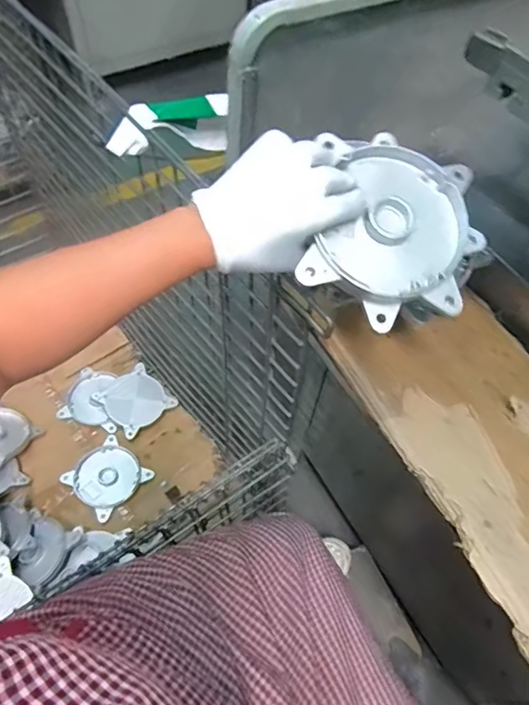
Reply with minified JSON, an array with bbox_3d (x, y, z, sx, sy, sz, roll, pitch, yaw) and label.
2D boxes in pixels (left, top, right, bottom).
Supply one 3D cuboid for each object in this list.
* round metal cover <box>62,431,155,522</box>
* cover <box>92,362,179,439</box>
[{"bbox_3d":[-0.342,0.271,1.126,0.134,0.017,0.140,38,63,19],"label":"round metal cover"},{"bbox_3d":[-0.305,0.109,1.216,0.137,0.022,0.141,-37,67,-23],"label":"cover"}]

